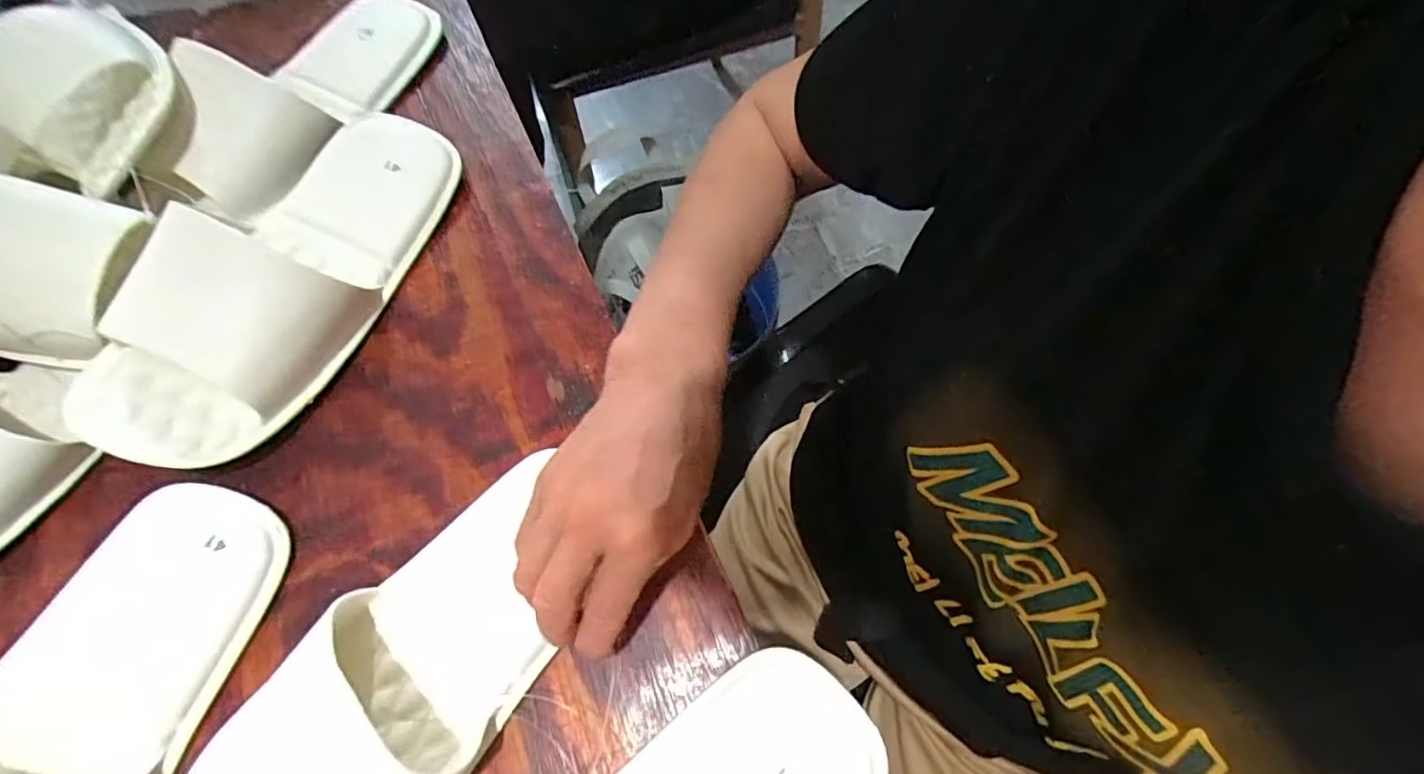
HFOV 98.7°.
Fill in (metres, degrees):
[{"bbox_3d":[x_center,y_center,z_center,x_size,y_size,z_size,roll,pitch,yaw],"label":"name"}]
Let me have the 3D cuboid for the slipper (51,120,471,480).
[{"bbox_3d":[-0.251,-0.076,0.354,0.110,0.074,0.256,18,69,9],"label":"slipper"}]

